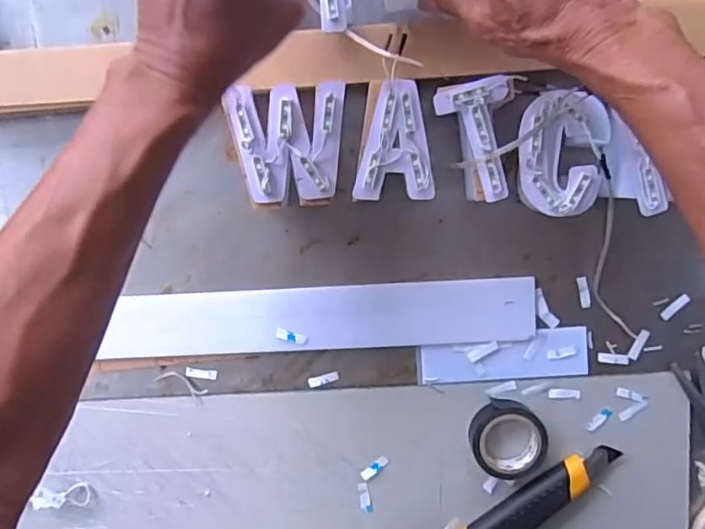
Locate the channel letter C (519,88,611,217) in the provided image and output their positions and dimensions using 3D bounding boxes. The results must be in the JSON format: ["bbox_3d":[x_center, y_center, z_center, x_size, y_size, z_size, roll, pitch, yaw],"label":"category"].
[{"bbox_3d":[0.149,-0.078,0.417,0.062,0.015,0.083,5,98,0],"label":"channel letter C"}]

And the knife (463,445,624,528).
[{"bbox_3d":[0.145,0.197,0.479,0.157,0.022,0.036,-40,94,5],"label":"knife"}]

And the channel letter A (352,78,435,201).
[{"bbox_3d":[0.029,-0.087,0.417,0.055,0.008,0.083,0,98,1],"label":"channel letter A"}]

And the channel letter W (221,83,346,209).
[{"bbox_3d":[-0.045,-0.084,0.417,0.078,0.010,0.084,-2,98,1],"label":"channel letter W"}]

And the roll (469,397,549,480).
[{"bbox_3d":[0.124,0.139,0.472,0.059,0.018,0.058,0,96,1],"label":"roll"}]

